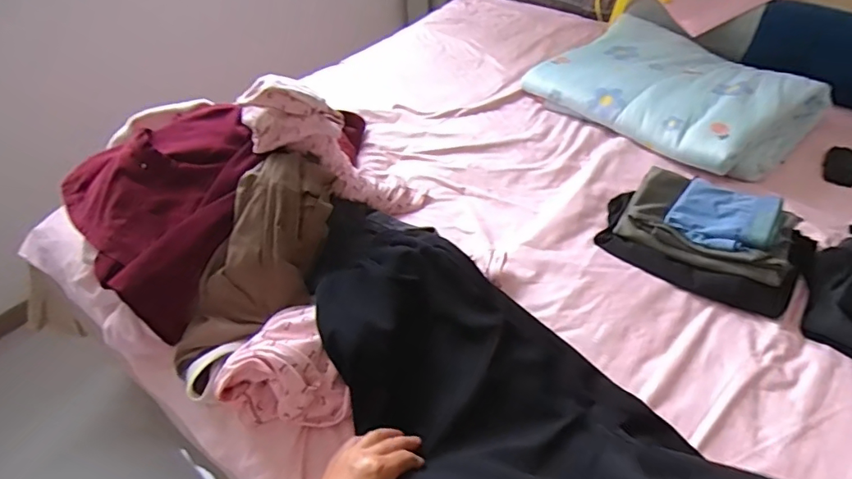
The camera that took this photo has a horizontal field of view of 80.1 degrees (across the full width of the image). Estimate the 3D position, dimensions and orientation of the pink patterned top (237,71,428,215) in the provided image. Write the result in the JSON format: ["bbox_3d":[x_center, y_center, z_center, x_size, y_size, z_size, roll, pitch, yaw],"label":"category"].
[{"bbox_3d":[-0.160,-0.157,0.890,0.093,0.351,0.134,-36,36,27],"label":"pink patterned top"}]

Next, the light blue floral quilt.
[{"bbox_3d":[0.526,-0.329,1.105,0.360,0.100,0.520,-31,51,-26],"label":"light blue floral quilt"}]

